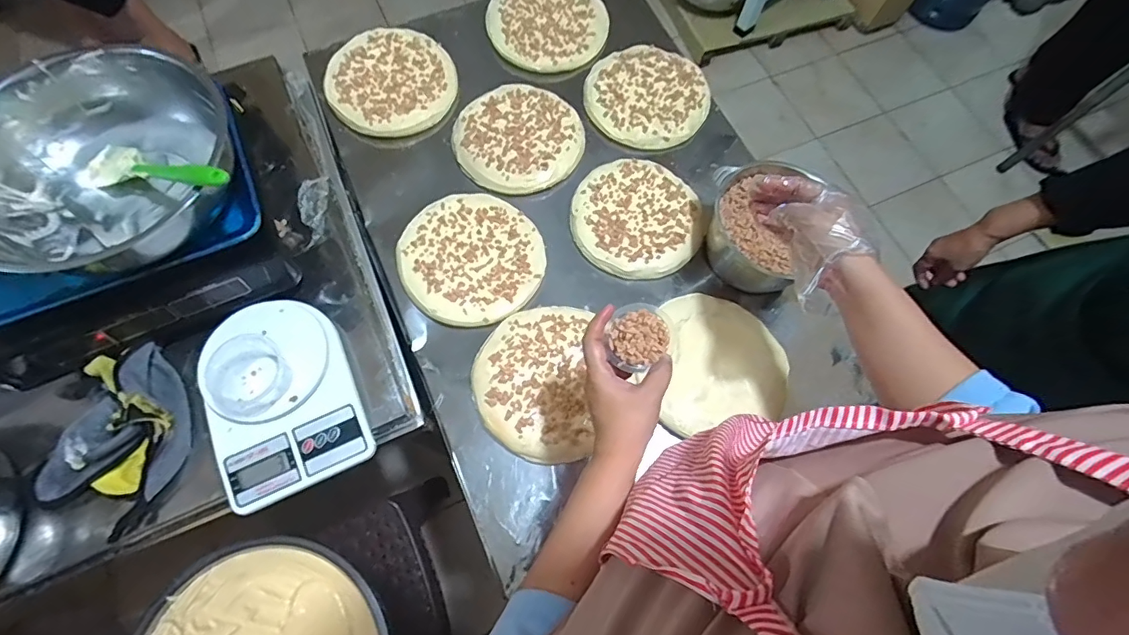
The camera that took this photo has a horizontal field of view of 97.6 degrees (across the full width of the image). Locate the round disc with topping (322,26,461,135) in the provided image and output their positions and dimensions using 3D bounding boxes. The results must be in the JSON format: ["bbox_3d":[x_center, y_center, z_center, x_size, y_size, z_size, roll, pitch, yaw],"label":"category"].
[{"bbox_3d":[-0.281,-0.385,0.811,0.203,0.041,0.190,1,70,-2],"label":"round disc with topping"}]

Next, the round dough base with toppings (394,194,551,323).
[{"bbox_3d":[-0.131,-0.085,0.703,0.198,0.019,0.194,1,70,-2],"label":"round dough base with toppings"}]

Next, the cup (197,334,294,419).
[{"bbox_3d":[-0.337,0.064,0.527,0.068,0.043,0.082,35,72,10],"label":"cup"}]

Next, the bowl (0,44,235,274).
[{"bbox_3d":[-0.473,-0.162,0.508,0.245,0.100,0.218,-18,72,-9],"label":"bowl"}]

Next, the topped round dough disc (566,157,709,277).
[{"bbox_3d":[0.109,-0.150,0.732,0.192,0.020,0.187,1,70,-2],"label":"topped round dough disc"}]

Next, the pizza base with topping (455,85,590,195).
[{"bbox_3d":[-0.073,-0.282,0.779,0.198,0.032,0.178,19,70,4],"label":"pizza base with topping"}]

